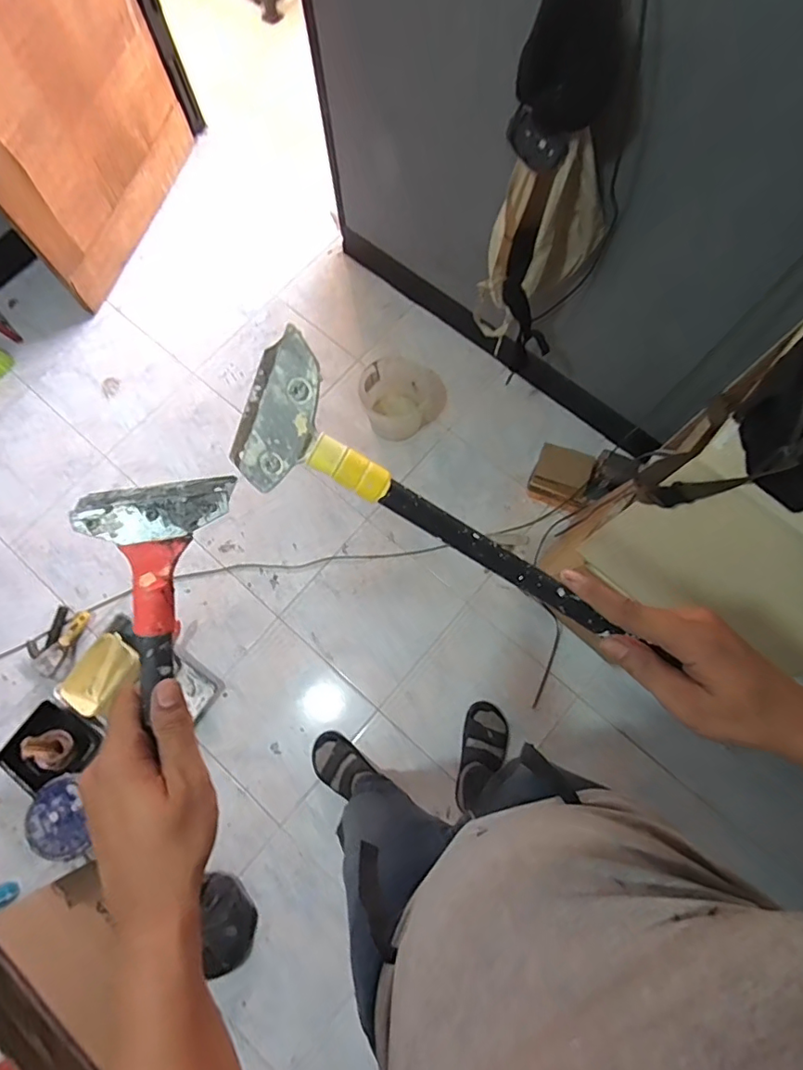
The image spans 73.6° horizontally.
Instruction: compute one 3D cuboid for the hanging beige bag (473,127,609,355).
[{"bbox_3d":[0.278,-0.606,1.142,0.224,0.426,0.119,-30,76,-6],"label":"hanging beige bag"}]

